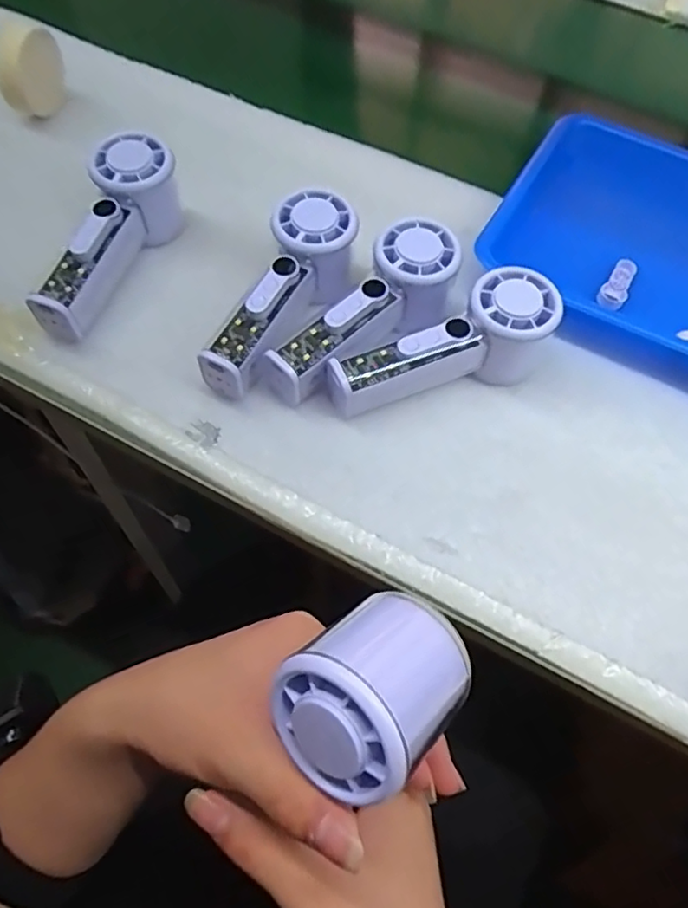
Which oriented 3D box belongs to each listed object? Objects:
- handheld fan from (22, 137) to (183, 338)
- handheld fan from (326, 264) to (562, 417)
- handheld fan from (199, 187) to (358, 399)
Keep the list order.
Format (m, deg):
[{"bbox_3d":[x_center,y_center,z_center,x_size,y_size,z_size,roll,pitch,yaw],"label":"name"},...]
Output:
[{"bbox_3d":[-0.165,-0.148,0.431,0.051,0.063,0.147,20,62,7],"label":"handheld fan"},{"bbox_3d":[0.065,-0.064,0.401,0.152,0.053,0.051,-24,65,-16],"label":"handheld fan"},{"bbox_3d":[-0.039,-0.105,0.415,0.054,0.057,0.149,22,62,8],"label":"handheld fan"}]

